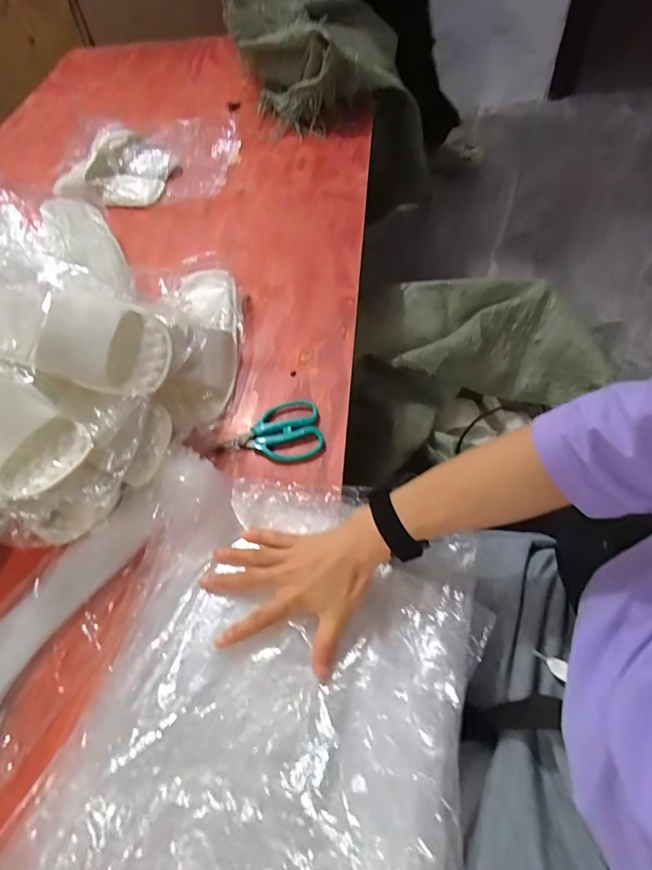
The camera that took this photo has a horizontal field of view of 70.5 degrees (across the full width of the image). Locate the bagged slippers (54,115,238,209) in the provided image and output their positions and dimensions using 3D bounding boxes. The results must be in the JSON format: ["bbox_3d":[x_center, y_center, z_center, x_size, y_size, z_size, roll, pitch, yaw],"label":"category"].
[{"bbox_3d":[-0.349,-0.551,0.911,0.310,0.054,0.294,5,59,10],"label":"bagged slippers"}]

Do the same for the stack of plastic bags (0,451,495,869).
[{"bbox_3d":[-0.051,0.226,0.386,0.320,0.055,0.409,11,58,11],"label":"stack of plastic bags"}]

